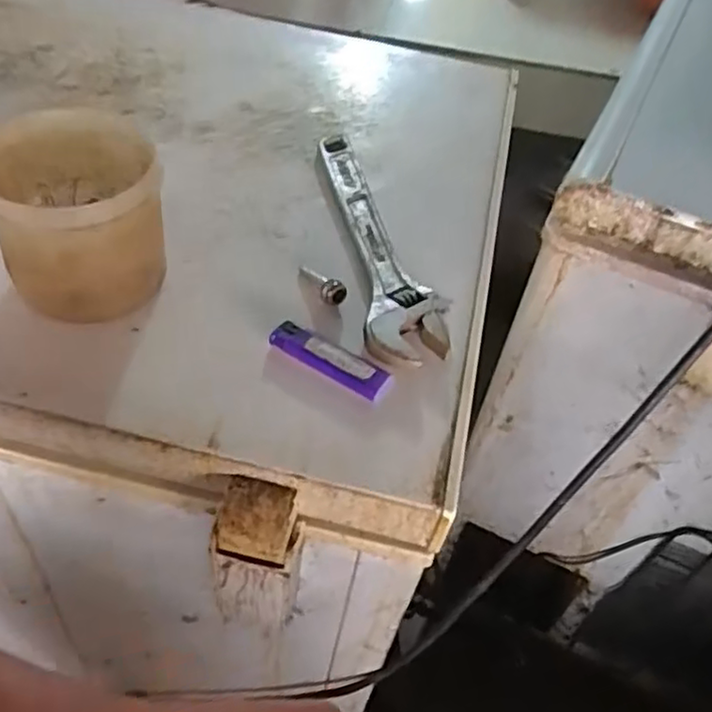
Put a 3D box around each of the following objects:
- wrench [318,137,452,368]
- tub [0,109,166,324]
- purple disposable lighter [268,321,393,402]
[{"bbox_3d":[0.018,-0.082,0.488,0.054,0.016,0.230,-5,50,-9],"label":"wrench"},{"bbox_3d":[-0.161,-0.079,0.412,0.090,0.091,0.095,-10,51,-13],"label":"tub"},{"bbox_3d":[-0.014,0.003,0.413,0.076,0.014,0.021,27,52,17],"label":"purple disposable lighter"}]

